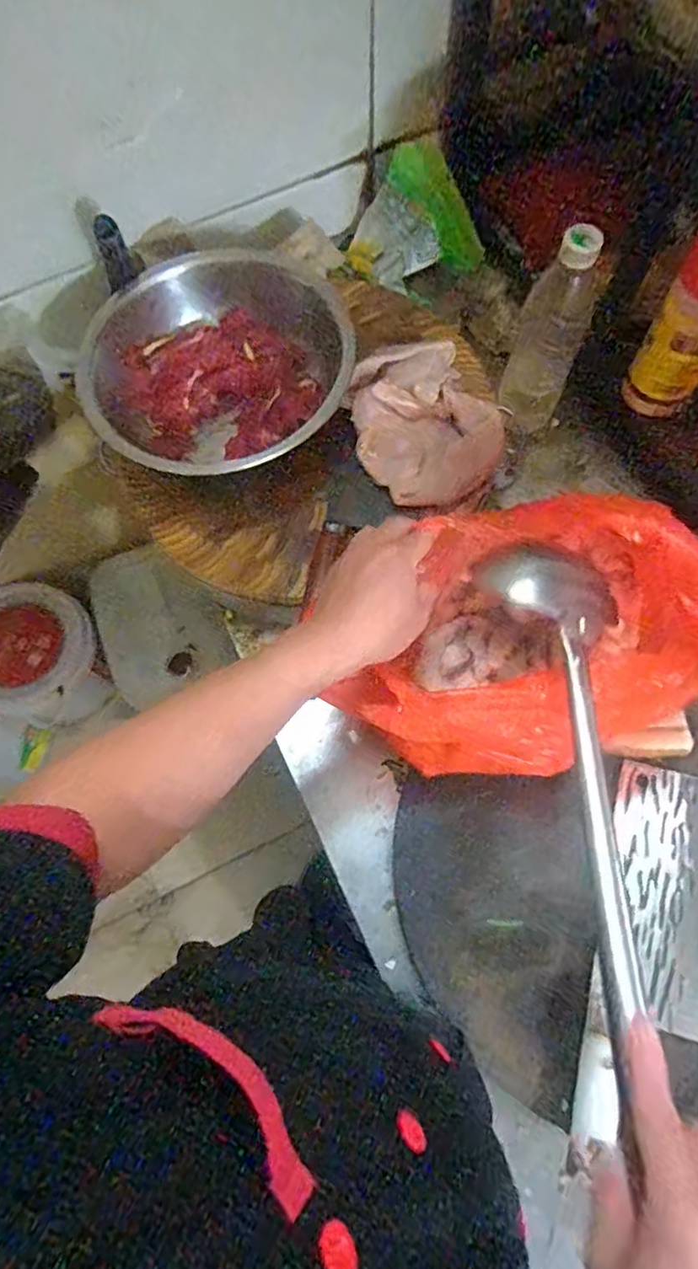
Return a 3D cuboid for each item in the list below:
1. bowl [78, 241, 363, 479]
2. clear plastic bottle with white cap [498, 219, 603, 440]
[{"bbox_3d":[-0.124,-0.265,0.612,0.248,0.073,0.234,-1,72,2],"label":"bowl"},{"bbox_3d":[0.206,-0.303,0.614,0.066,0.211,0.076,32,76,11],"label":"clear plastic bottle with white cap"}]

